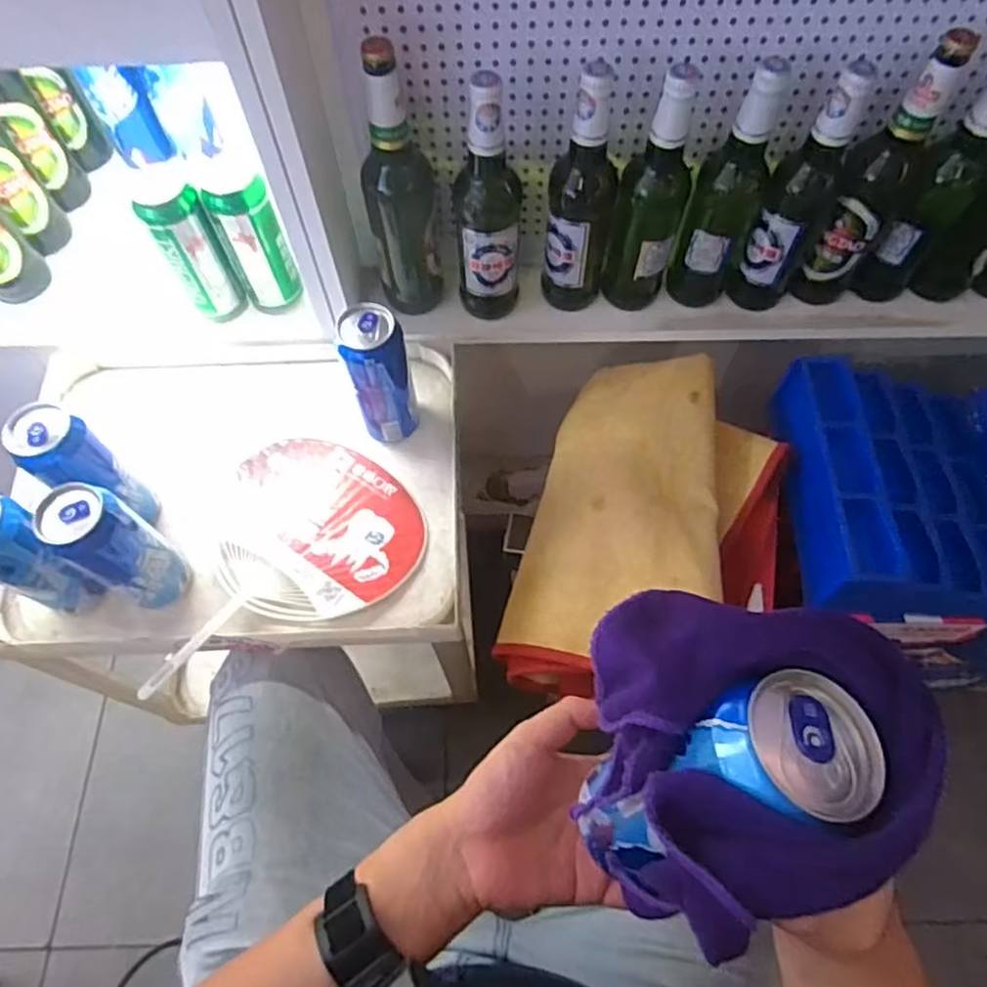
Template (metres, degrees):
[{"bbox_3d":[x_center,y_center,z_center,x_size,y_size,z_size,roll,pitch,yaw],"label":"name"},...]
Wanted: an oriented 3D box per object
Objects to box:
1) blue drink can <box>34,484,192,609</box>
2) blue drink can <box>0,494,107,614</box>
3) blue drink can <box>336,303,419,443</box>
[{"bbox_3d":[-0.344,0.050,0.620,0.067,0.157,0.060,33,69,15],"label":"blue drink can"},{"bbox_3d":[-0.428,0.056,0.615,0.069,0.160,0.060,29,68,14],"label":"blue drink can"},{"bbox_3d":[-0.116,-0.121,0.691,0.058,0.157,0.066,-15,65,-7],"label":"blue drink can"}]

